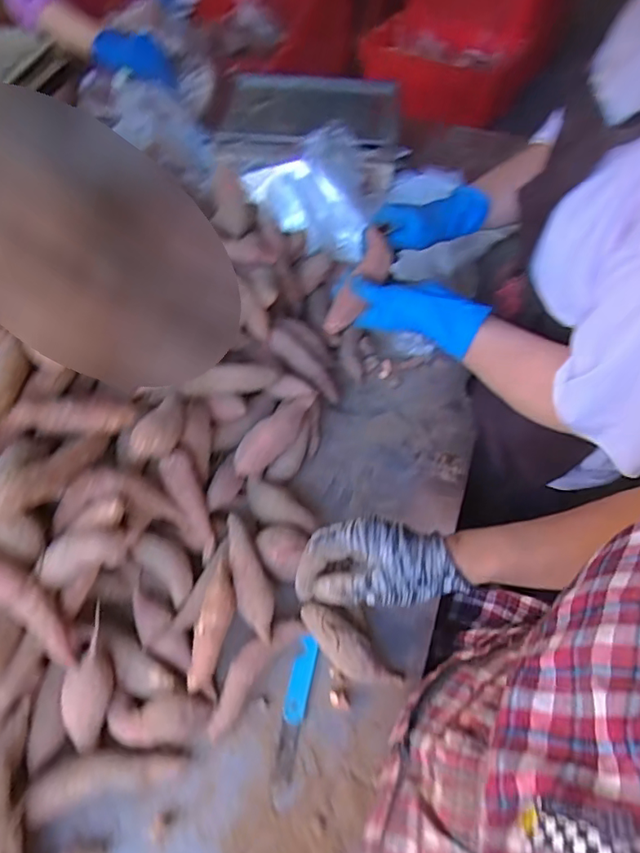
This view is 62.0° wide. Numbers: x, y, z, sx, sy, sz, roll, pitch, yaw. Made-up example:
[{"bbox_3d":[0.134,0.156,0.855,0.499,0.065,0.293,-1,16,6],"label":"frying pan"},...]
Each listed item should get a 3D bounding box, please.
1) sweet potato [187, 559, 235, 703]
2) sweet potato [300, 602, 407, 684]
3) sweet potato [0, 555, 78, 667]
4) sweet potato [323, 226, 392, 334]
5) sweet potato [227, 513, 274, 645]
[{"bbox_3d":[-0.098,0.189,0.496,0.028,0.025,0.117,8,75,5],"label":"sweet potato"},{"bbox_3d":[0.030,0.216,0.514,0.115,0.038,0.041,38,62,4],"label":"sweet potato"},{"bbox_3d":[-0.263,0.144,0.459,0.157,0.038,0.038,48,63,-6],"label":"sweet potato"},{"bbox_3d":[0.048,-0.164,0.615,0.034,0.044,0.126,31,94,20],"label":"sweet potato"},{"bbox_3d":[-0.071,0.148,0.533,0.033,0.028,0.126,-14,56,-10],"label":"sweet potato"}]

